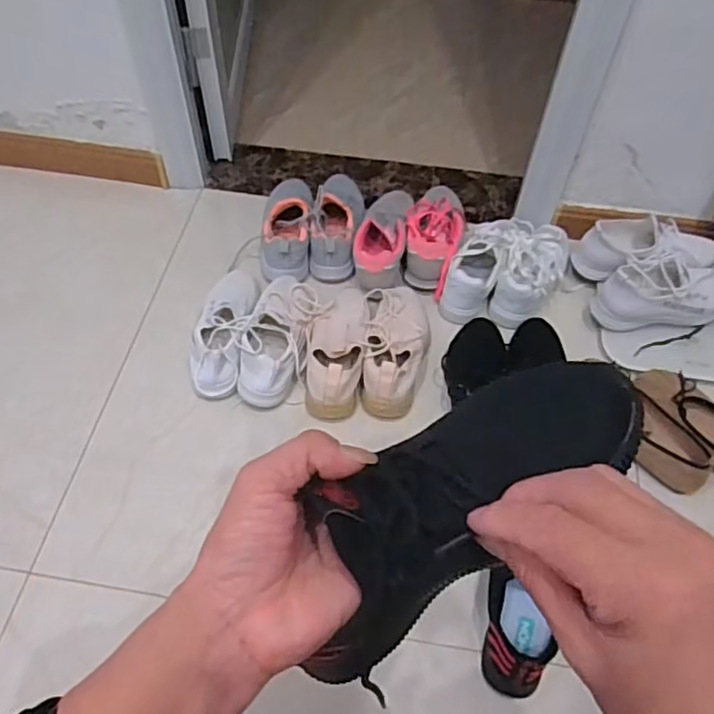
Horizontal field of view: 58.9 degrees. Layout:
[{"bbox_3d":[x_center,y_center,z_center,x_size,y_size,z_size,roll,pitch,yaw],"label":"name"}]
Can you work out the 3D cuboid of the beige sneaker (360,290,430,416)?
[{"bbox_3d":[0.060,-0.019,0.998,0.107,0.085,0.234,6,55,3],"label":"beige sneaker"}]

